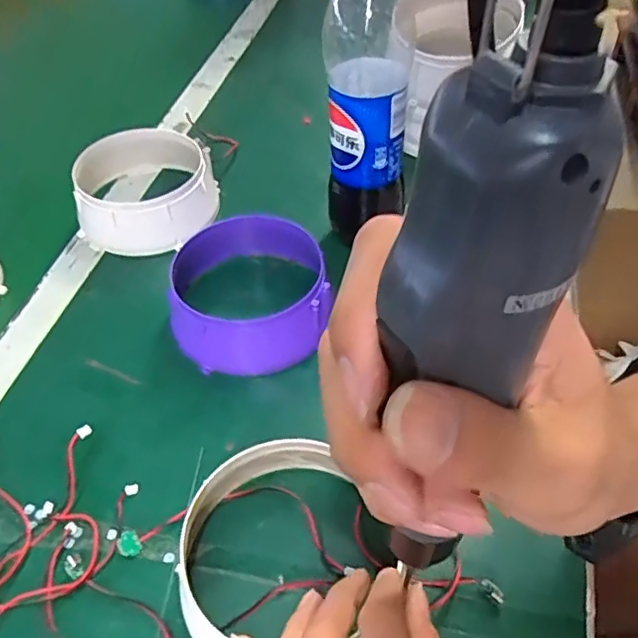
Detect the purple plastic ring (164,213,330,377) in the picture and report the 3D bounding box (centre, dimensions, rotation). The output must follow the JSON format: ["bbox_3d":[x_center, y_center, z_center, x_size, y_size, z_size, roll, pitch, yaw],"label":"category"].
[{"bbox_3d":[-0.050,-0.025,0.467,0.119,0.065,0.125,-2,49,1],"label":"purple plastic ring"}]

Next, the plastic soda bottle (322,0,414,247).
[{"bbox_3d":[0.036,-0.159,0.461,0.060,0.238,0.062,-4,49,-1],"label":"plastic soda bottle"}]

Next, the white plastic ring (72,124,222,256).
[{"bbox_3d":[-0.156,-0.121,0.559,0.121,0.053,0.118,-1,49,1],"label":"white plastic ring"}]

